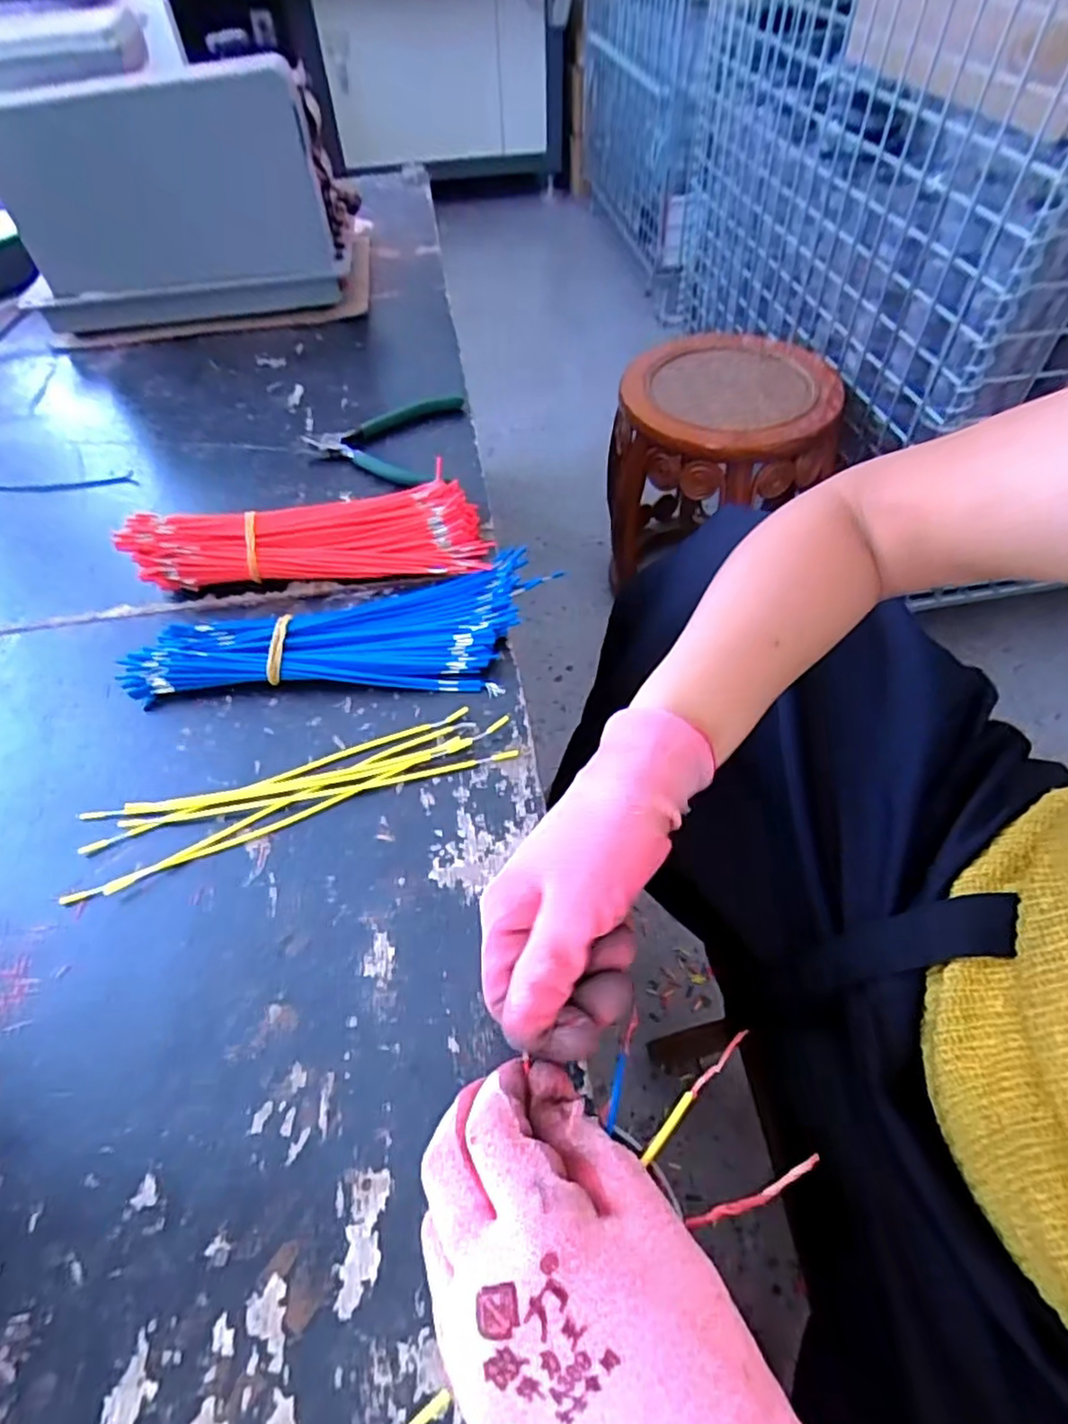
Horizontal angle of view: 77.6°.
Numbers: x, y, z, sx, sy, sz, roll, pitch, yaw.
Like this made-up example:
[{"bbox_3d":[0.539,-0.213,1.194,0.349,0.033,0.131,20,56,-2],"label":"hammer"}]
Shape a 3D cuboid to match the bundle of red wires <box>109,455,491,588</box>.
[{"bbox_3d":[-0.161,-0.132,0.493,0.252,0.044,0.081,-4,54,0],"label":"bundle of red wires"}]

